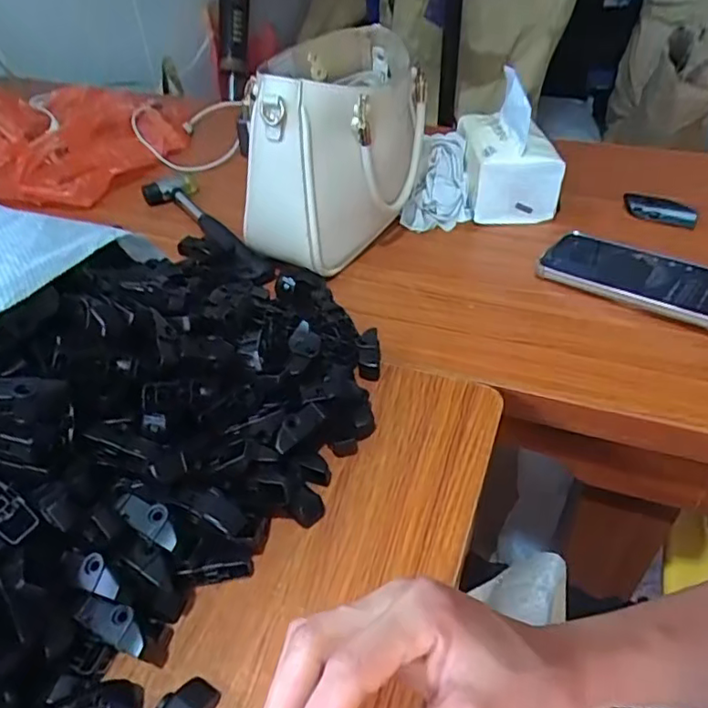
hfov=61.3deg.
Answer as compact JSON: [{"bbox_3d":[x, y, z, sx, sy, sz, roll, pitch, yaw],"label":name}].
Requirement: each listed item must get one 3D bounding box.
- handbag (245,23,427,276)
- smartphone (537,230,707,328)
[{"bbox_3d":[-0.013,-0.202,0.596,0.144,0.173,0.215,8,43,10],"label":"handbag"},{"bbox_3d":[0.261,-0.074,0.550,0.170,0.012,0.087,25,50,33],"label":"smartphone"}]

